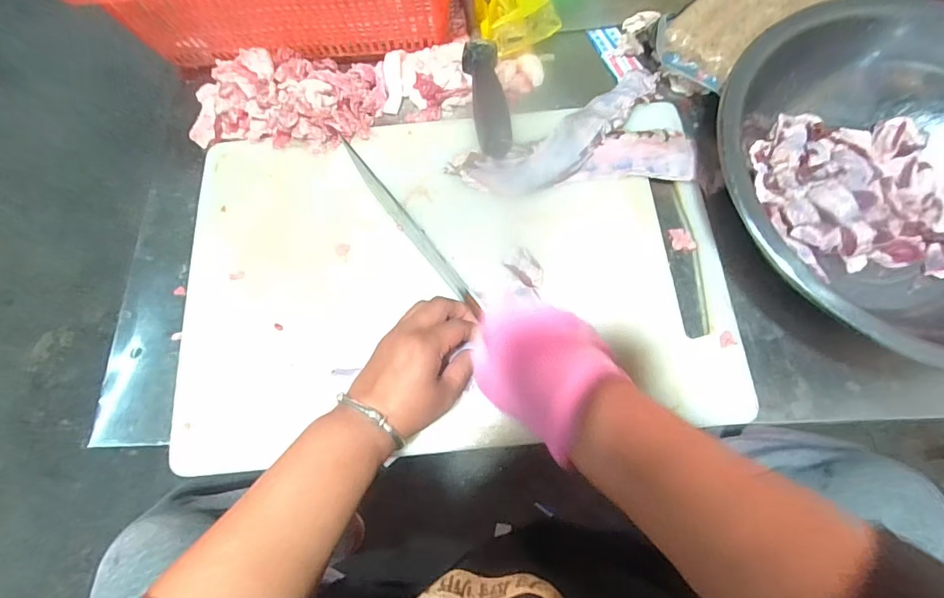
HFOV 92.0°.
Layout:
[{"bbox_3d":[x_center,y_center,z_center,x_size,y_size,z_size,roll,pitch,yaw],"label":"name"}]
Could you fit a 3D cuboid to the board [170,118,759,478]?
[{"bbox_3d":[-0.017,-0.027,0.411,0.469,0.032,0.305,-6,76,0],"label":"board"}]

